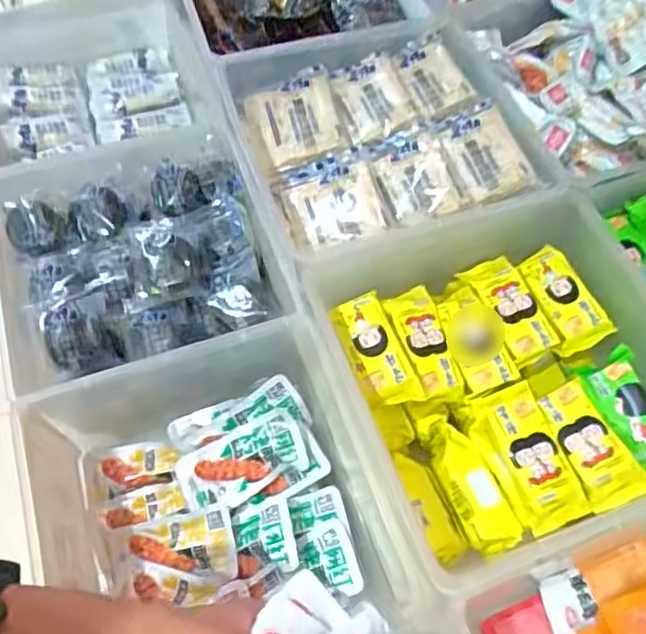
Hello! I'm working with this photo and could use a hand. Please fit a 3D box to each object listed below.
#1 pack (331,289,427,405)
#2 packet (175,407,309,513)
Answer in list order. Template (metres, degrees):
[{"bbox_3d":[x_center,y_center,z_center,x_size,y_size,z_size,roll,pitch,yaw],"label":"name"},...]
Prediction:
[{"bbox_3d":[0.046,0.031,0.575,0.050,0.025,0.104,-16,62,-11],"label":"pack"},{"bbox_3d":[-0.081,0.150,0.651,0.131,0.017,0.066,-25,65,0],"label":"packet"}]

